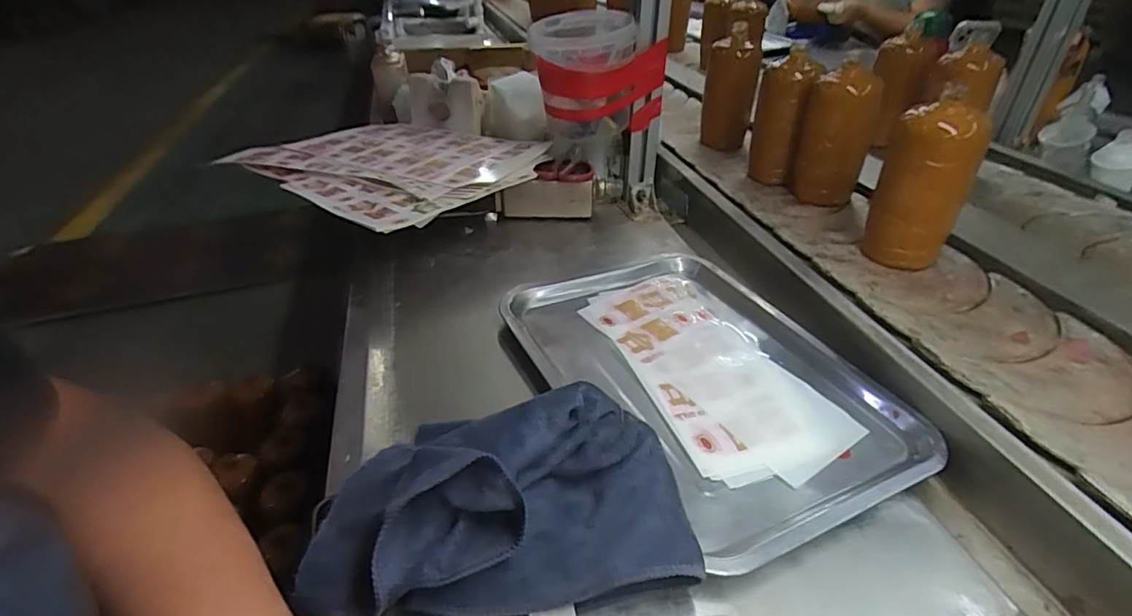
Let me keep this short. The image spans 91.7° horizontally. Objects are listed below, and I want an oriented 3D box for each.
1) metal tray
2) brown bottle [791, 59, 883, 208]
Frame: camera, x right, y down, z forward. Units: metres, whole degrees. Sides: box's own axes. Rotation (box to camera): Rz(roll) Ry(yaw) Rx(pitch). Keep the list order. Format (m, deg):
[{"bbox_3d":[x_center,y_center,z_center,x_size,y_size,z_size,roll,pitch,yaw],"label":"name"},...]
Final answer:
[{"bbox_3d":[0.119,0.055,0.505,0.262,0.028,0.351,-18,37,-23],"label":"metal tray"},{"bbox_3d":[0.374,-0.245,0.752,0.081,0.160,0.077,21,40,30],"label":"brown bottle"}]

